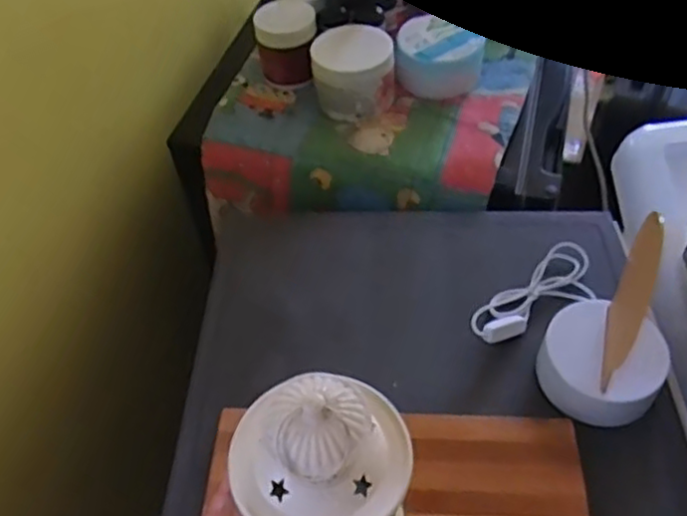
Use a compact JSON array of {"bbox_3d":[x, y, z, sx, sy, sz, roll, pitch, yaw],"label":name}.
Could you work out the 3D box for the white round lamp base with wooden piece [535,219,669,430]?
[{"bbox_3d":[0.219,0.053,0.545,0.093,0.107,0.128,29,58,25],"label":"white round lamp base with wooden piece"}]

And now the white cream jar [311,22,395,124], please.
[{"bbox_3d":[0.012,-0.209,0.775,0.091,0.070,0.088,-2,50,2],"label":"white cream jar"}]

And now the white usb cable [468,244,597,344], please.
[{"bbox_3d":[0.179,0.035,0.618,0.146,0.021,0.066,-35,56,-23],"label":"white usb cable"}]

